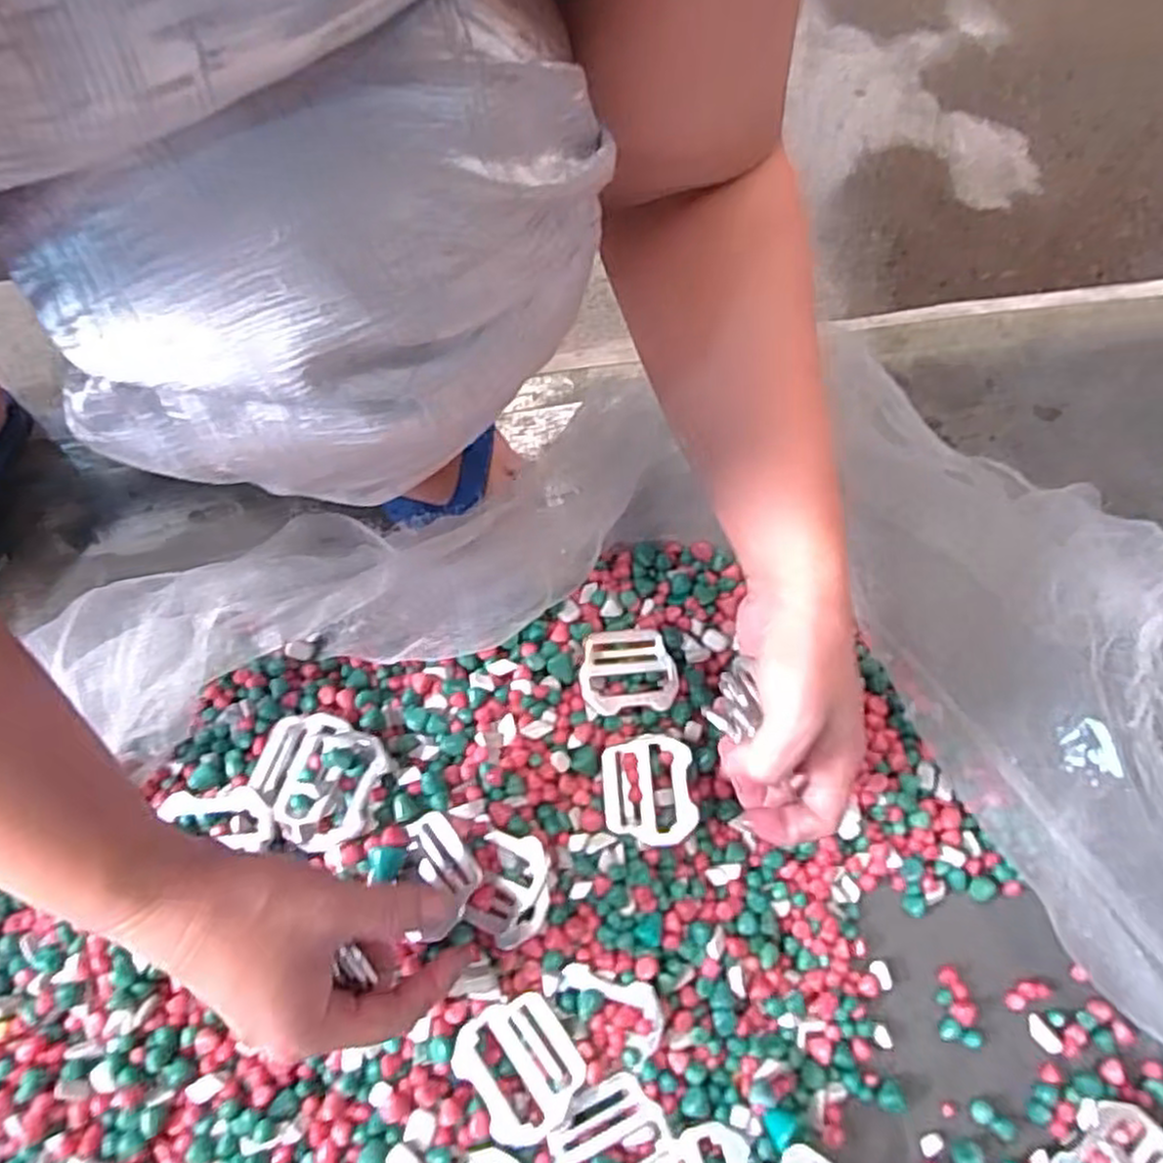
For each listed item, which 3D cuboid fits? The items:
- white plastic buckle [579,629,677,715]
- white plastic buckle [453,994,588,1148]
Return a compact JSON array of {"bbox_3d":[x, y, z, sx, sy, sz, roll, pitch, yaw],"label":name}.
[{"bbox_3d":[0.027,0.051,0.441,0.056,0.012,0.049,-7,65,-7],"label":"white plastic buckle"},{"bbox_3d":[-0.029,0.225,0.355,0.048,0.004,0.056,-31,75,-15],"label":"white plastic buckle"}]

